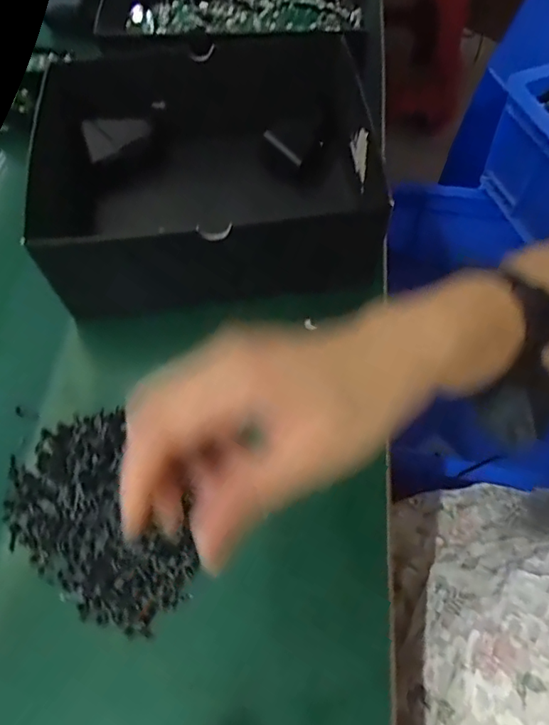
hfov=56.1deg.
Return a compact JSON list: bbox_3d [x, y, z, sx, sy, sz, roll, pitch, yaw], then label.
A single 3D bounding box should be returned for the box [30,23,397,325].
[{"bbox_3d":[-0.043,-0.148,0.414,0.248,0.112,0.204,-5,59,1],"label":"box"}]

